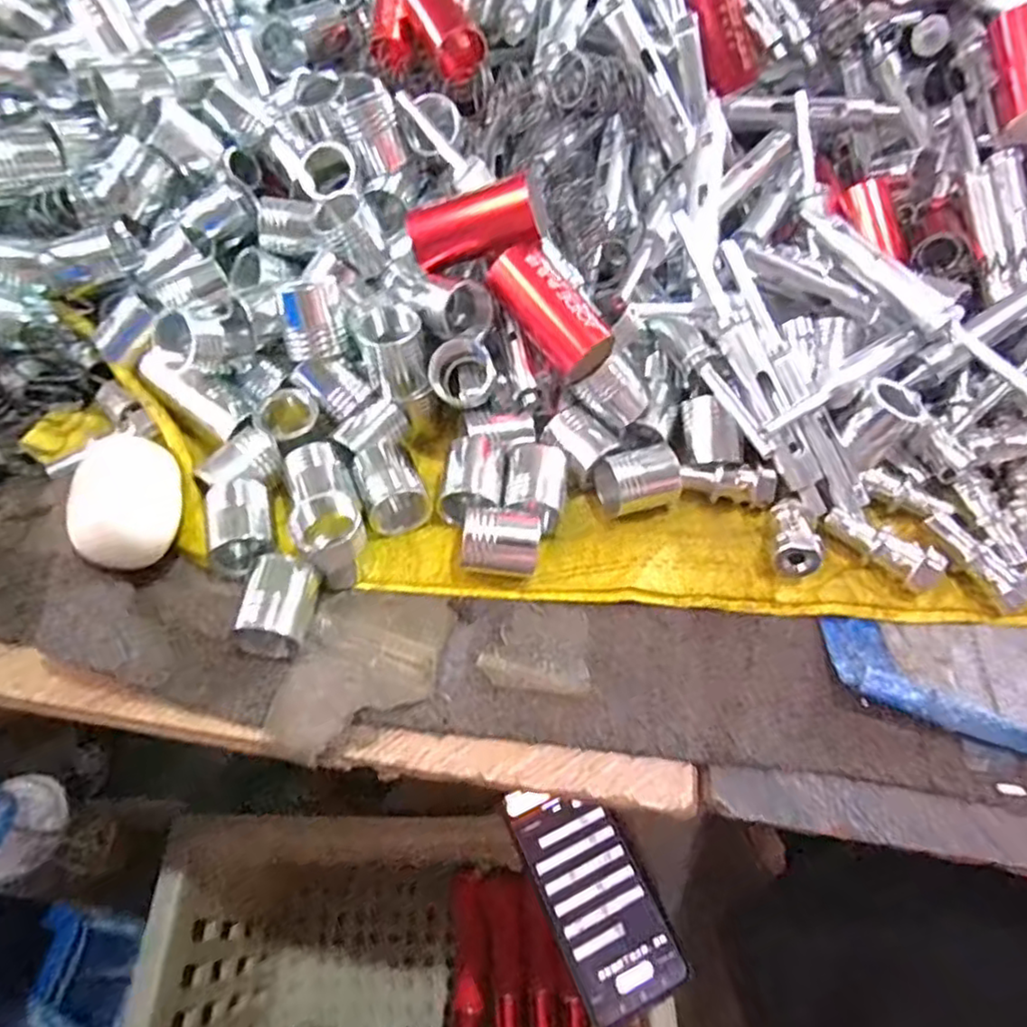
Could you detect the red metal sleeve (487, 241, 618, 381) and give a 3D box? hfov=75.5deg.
[{"bbox_3d":[0.017,-0.094,0.304,0.026,0.020,0.066,-38,88,-20],"label":"red metal sleeve"}]

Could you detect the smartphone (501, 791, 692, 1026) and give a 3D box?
[{"bbox_3d":[0.056,0.262,0.466,0.072,0.004,0.148,-20,61,-17],"label":"smartphone"}]

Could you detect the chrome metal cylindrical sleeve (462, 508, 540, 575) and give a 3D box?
[{"bbox_3d":[-0.005,0.016,0.290,0.033,0.027,0.025,4,57,-2],"label":"chrome metal cylindrical sleeve"}]

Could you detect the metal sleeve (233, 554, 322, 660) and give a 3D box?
[{"bbox_3d":[-0.095,0.037,0.270,0.025,0.023,0.038,8,57,1],"label":"metal sleeve"}]

